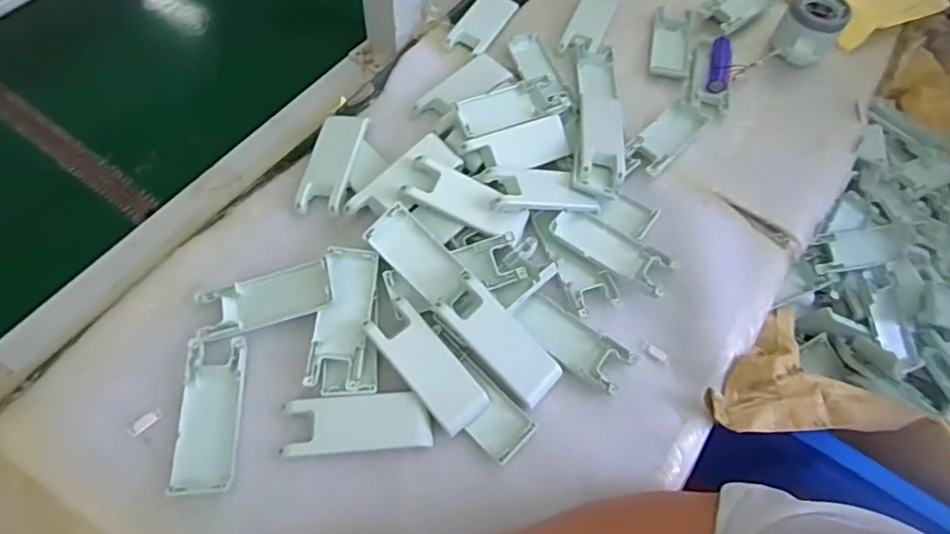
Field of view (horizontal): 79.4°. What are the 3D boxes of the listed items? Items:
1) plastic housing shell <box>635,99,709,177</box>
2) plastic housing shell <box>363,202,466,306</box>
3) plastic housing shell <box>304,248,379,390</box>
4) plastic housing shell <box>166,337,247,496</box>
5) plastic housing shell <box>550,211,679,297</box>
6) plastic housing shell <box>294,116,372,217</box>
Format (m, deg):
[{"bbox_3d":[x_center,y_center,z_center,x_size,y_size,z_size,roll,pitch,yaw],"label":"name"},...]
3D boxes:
[{"bbox_3d":[0.182,-0.125,0.536,0.039,0.008,0.109,39,66,15],"label":"plastic housing shell"},{"bbox_3d":[-0.043,-0.008,0.441,0.082,0.015,0.038,46,66,0],"label":"plastic housing shell"},{"bbox_3d":[-0.097,0.035,0.423,0.039,0.017,0.101,5,62,-2],"label":"plastic housing shell"},{"bbox_3d":[-0.183,0.101,0.395,0.039,0.006,0.103,-2,62,-6],"label":"plastic housing shell"},{"bbox_3d":[0.113,-0.014,0.477,0.102,0.011,0.039,33,64,13],"label":"plastic housing shell"},{"bbox_3d":[-0.122,-0.088,0.491,0.039,0.018,0.096,10,62,1],"label":"plastic housing shell"}]

